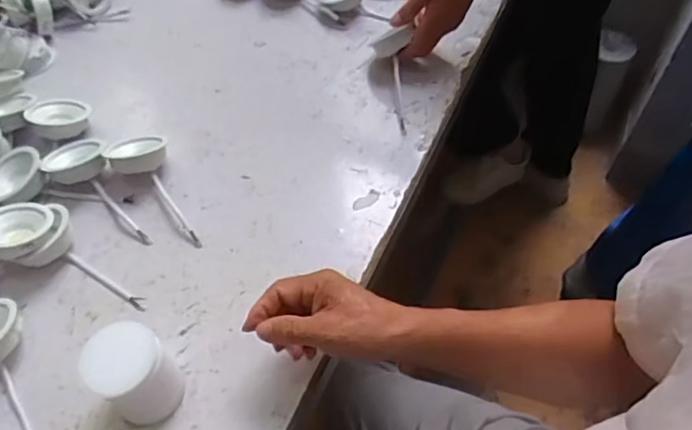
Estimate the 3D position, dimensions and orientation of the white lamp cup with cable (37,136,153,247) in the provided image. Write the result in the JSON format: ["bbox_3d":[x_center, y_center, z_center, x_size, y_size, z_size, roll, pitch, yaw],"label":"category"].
[{"bbox_3d":[-0.270,-0.027,0.611,0.065,0.035,0.165,-34,60,-20],"label":"white lamp cup with cable"}]

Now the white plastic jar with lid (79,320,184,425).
[{"bbox_3d":[-0.173,0.131,0.462,0.058,0.080,0.053,-1,55,2],"label":"white plastic jar with lid"}]

